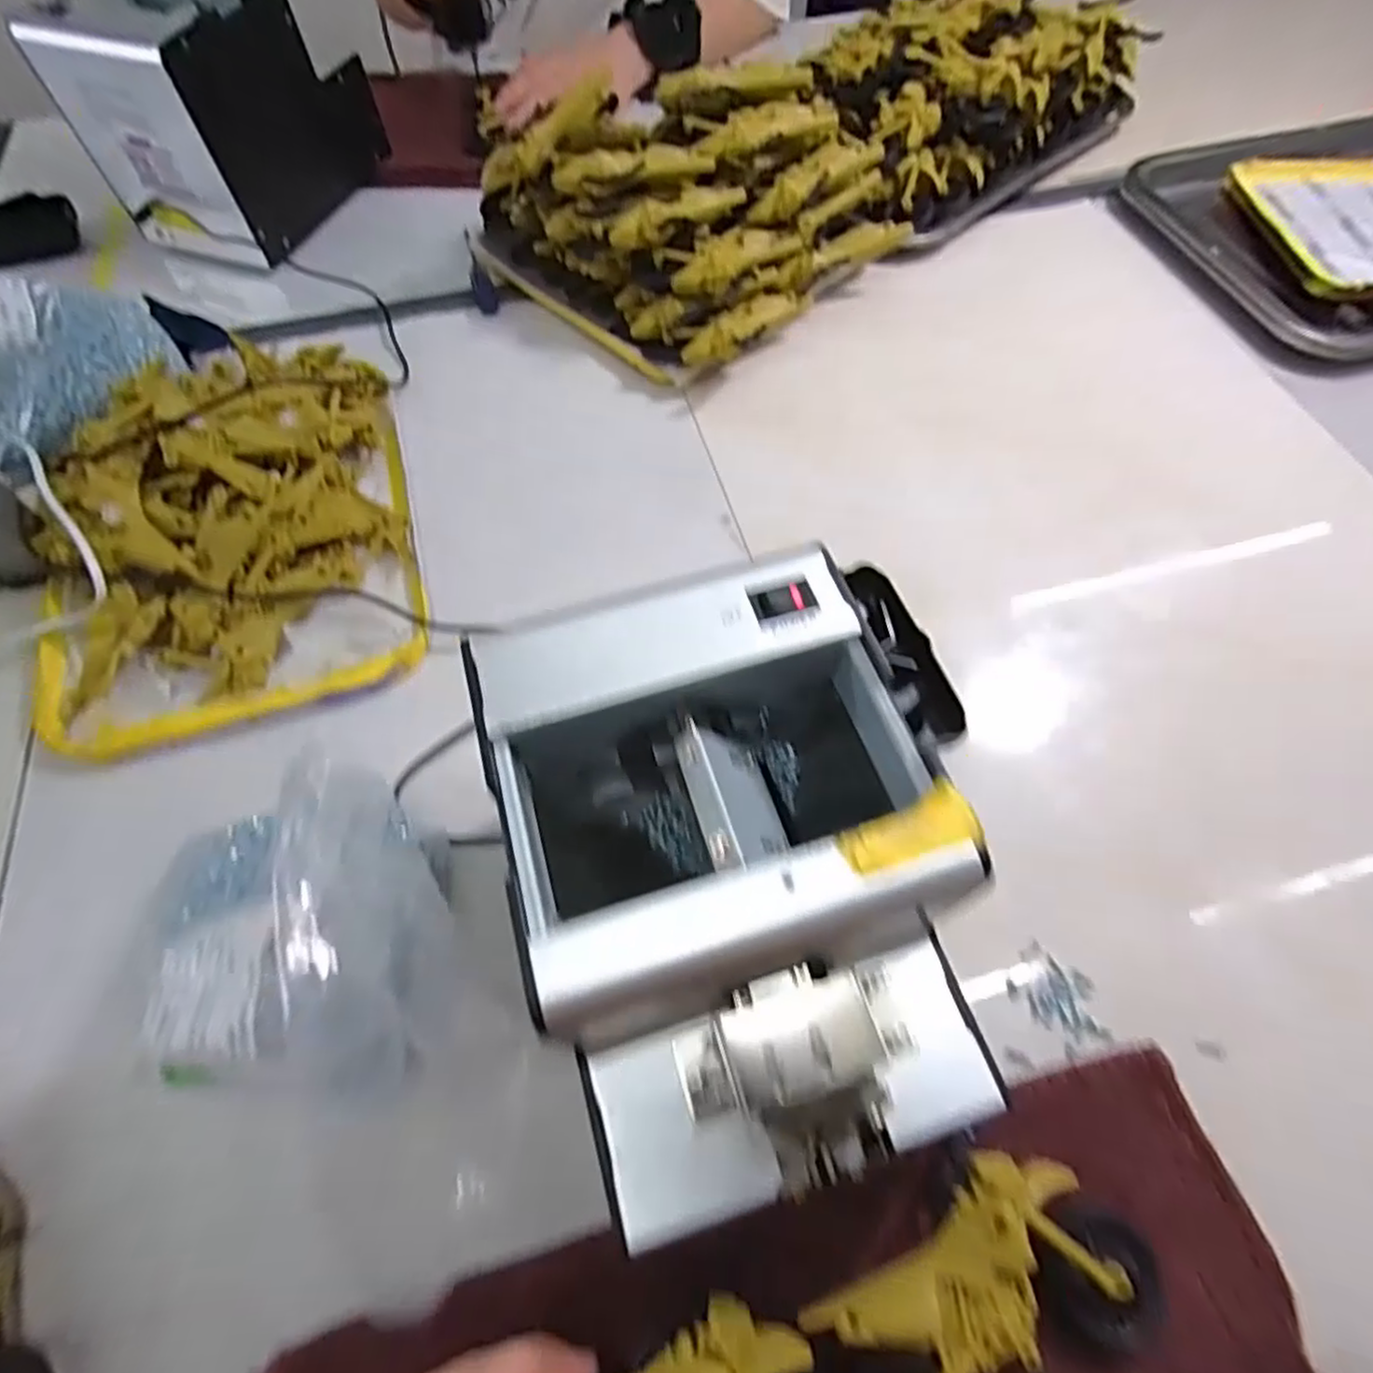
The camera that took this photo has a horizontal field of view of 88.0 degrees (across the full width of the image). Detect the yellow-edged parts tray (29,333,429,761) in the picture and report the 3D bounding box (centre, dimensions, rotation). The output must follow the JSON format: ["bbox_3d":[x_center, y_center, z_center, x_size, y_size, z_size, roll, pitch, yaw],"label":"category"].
[{"bbox_3d":[-0.273,-0.103,0.413,0.205,0.062,0.261,-16,63,-8],"label":"yellow-edged parts tray"}]

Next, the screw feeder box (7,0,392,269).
[{"bbox_3d":[-0.359,-0.450,0.551,0.132,0.131,0.176,17,64,11],"label":"screw feeder box"}]

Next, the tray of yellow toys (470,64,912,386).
[{"bbox_3d":[0.006,-0.360,0.528,0.262,0.111,0.249,41,70,21],"label":"tray of yellow toys"}]

